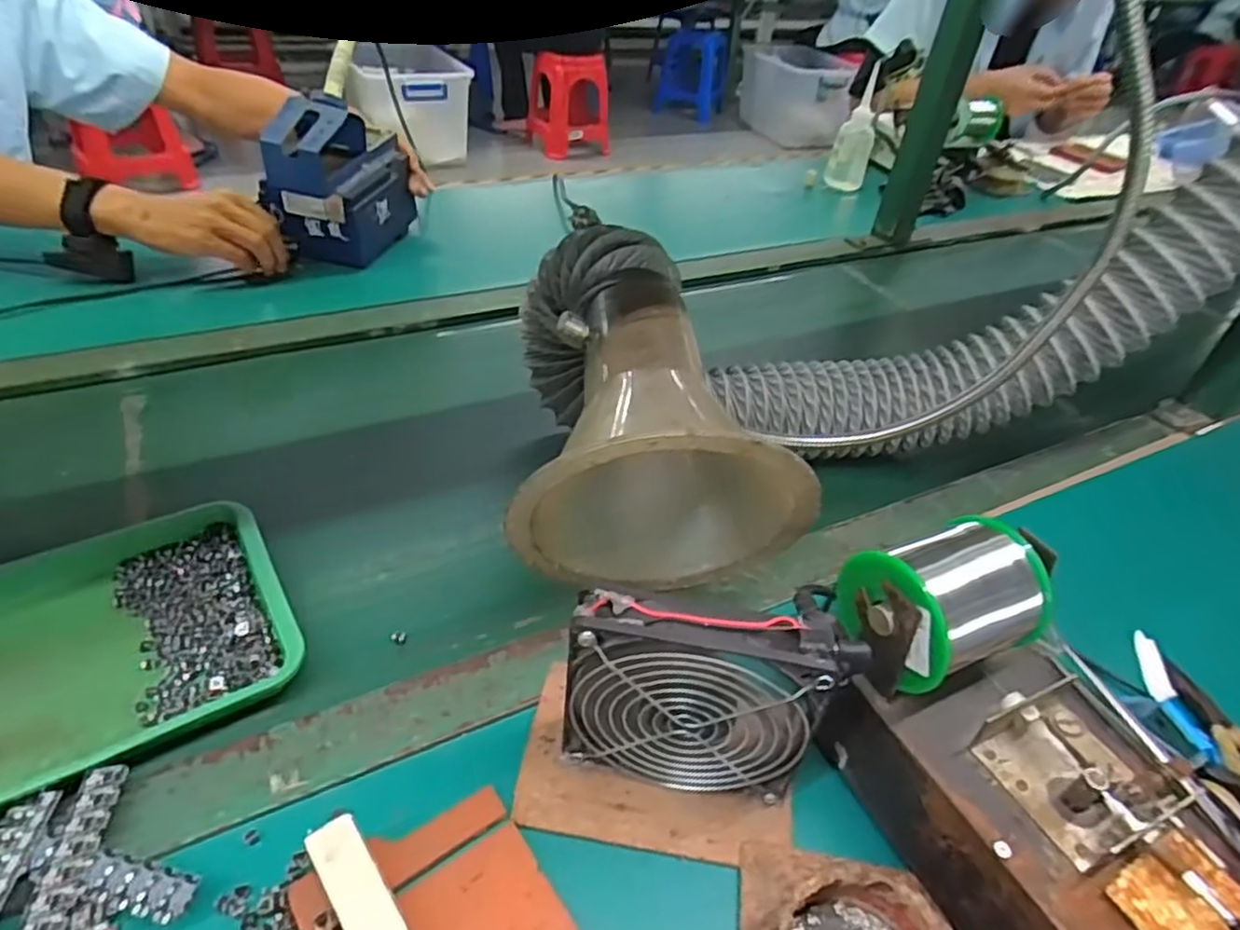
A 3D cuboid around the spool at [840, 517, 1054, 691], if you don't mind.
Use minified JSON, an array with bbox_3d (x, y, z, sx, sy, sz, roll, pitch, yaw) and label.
[{"bbox_3d":[0.162,0.071,0.363,0.083,0.076,0.068,-14,44,-23],"label":"spool"}]

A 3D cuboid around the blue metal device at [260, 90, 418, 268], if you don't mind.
[{"bbox_3d":[-0.319,-0.326,0.811,0.111,0.153,0.144,12,40,6],"label":"blue metal device"}]

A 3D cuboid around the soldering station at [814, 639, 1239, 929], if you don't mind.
[{"bbox_3d":[0.200,0.163,0.348,0.107,0.082,0.158,-14,42,-23],"label":"soldering station"}]

